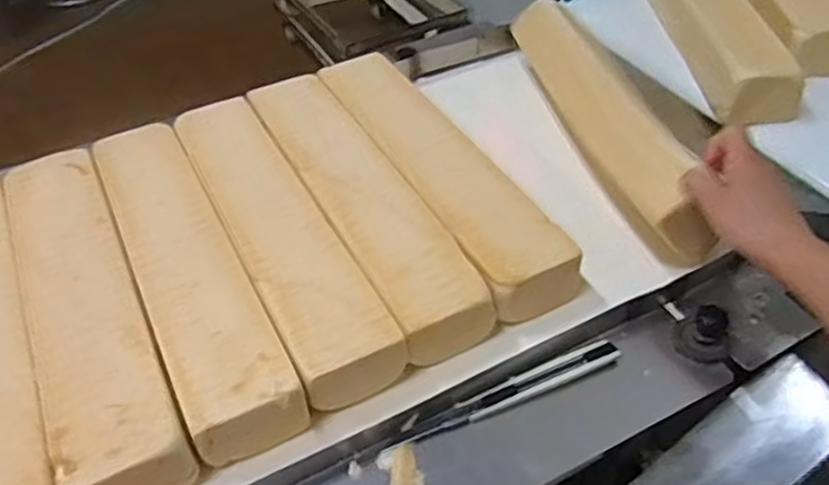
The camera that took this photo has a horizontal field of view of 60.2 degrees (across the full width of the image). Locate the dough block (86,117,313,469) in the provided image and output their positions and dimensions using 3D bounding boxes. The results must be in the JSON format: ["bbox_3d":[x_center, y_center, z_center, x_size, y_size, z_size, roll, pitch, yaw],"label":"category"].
[{"bbox_3d":[-0.187,0.019,0.588,0.079,0.051,0.365,-24,47,-17],"label":"dough block"}]

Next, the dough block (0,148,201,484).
[{"bbox_3d":[-0.255,0.048,0.559,0.078,0.049,0.359,-24,47,-17],"label":"dough block"}]

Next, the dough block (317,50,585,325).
[{"bbox_3d":[0.016,-0.069,0.668,0.088,0.049,0.368,-25,48,-17],"label":"dough block"}]

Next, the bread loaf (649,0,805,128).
[{"bbox_3d":[0.346,-0.265,0.837,0.066,0.077,0.369,-4,45,2],"label":"bread loaf"}]

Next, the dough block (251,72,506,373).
[{"bbox_3d":[-0.051,-0.042,0.641,0.080,0.046,0.368,-23,47,-16],"label":"dough block"}]

